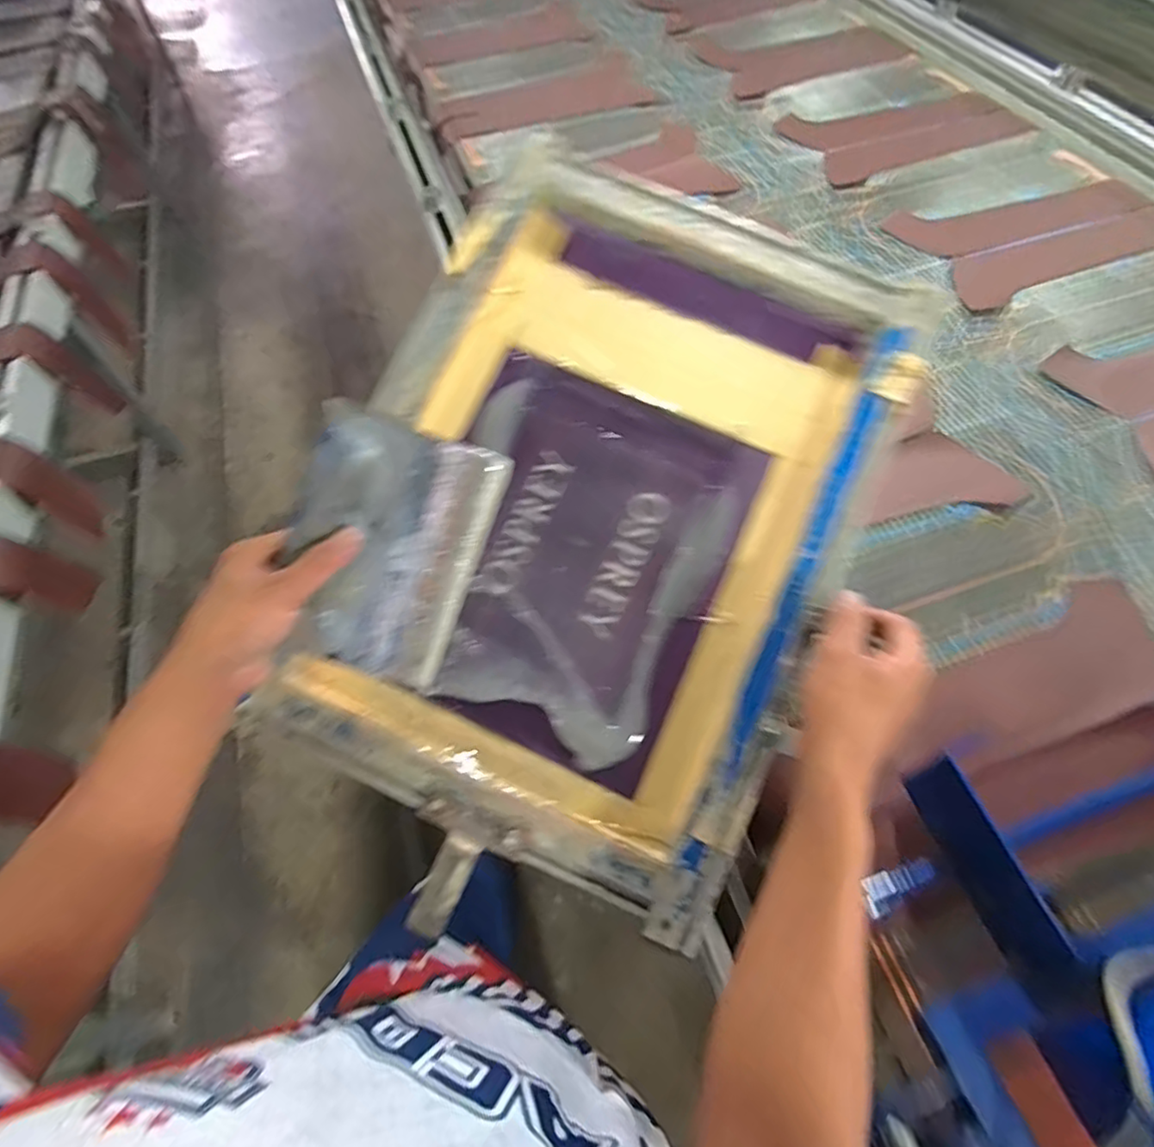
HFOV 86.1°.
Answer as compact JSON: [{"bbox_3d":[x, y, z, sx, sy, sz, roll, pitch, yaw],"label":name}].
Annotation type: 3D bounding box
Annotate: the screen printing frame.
[{"bbox_3d":[0.018,-0.050,0.499,0.379,0.052,0.545,23,80,5],"label":"screen printing frame"}]

